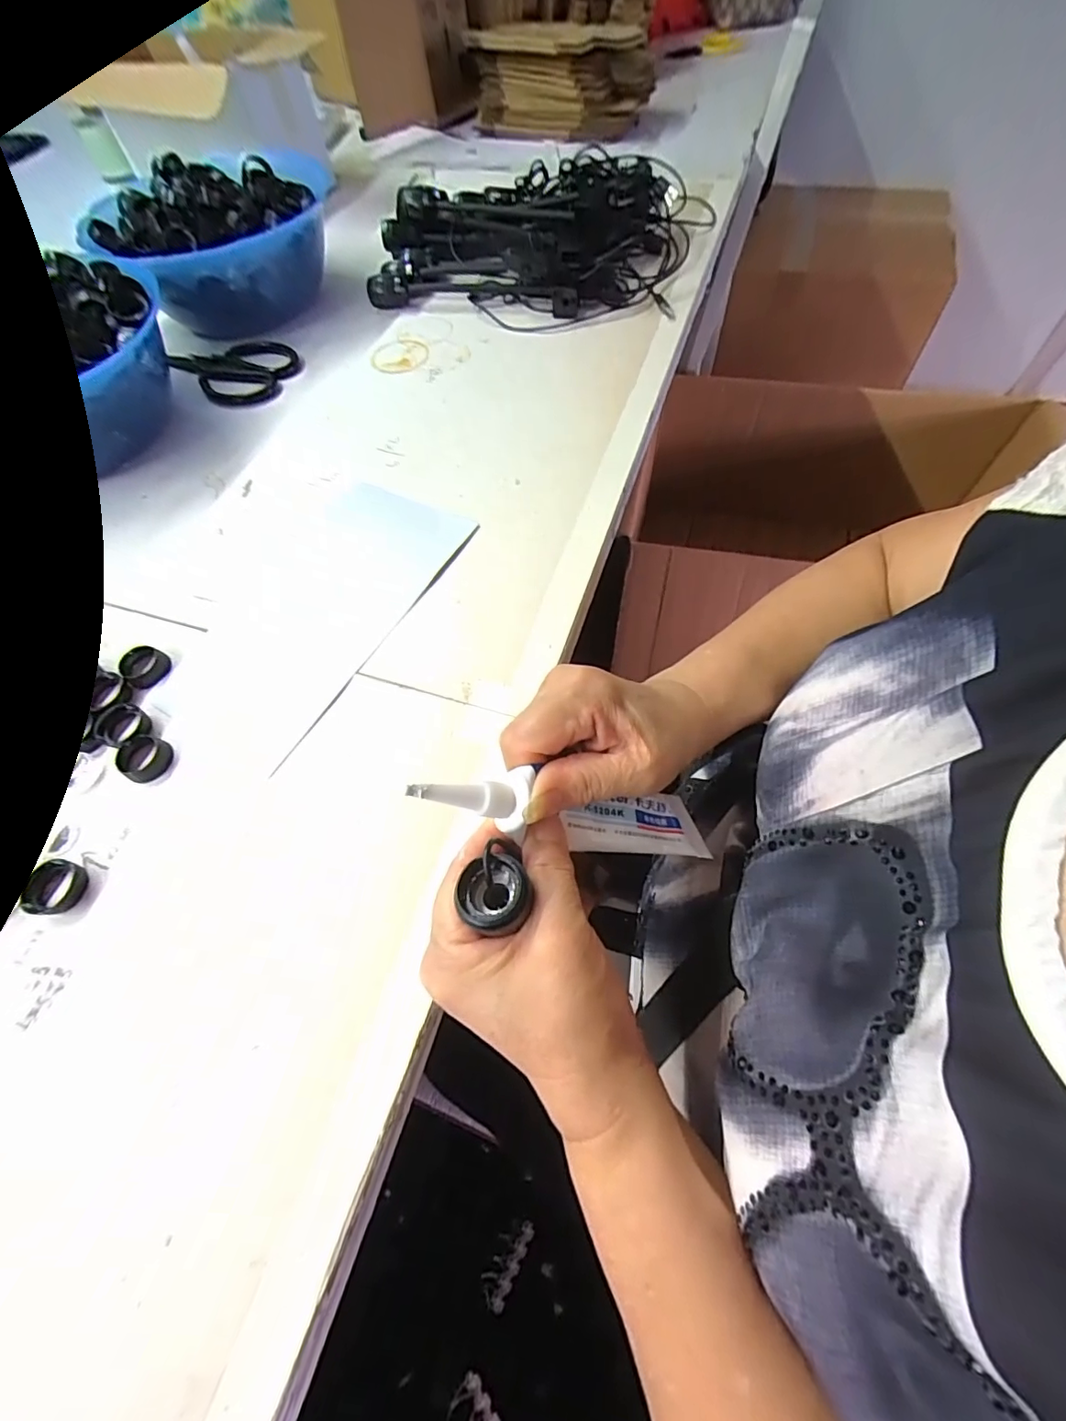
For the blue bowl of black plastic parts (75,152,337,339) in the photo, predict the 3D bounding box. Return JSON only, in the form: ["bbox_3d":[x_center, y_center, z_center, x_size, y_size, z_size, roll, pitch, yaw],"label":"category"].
[{"bbox_3d":[-0.311,-0.476,0.545,0.198,0.103,0.183,-2,62,3],"label":"blue bowl of black plastic parts"}]

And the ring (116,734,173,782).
[{"bbox_3d":[-0.241,0.029,0.325,0.028,0.015,0.028,-2,62,3],"label":"ring"}]

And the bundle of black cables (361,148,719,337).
[{"bbox_3d":[0.004,-0.518,0.567,0.310,0.066,0.247,18,63,11],"label":"bundle of black cables"}]

